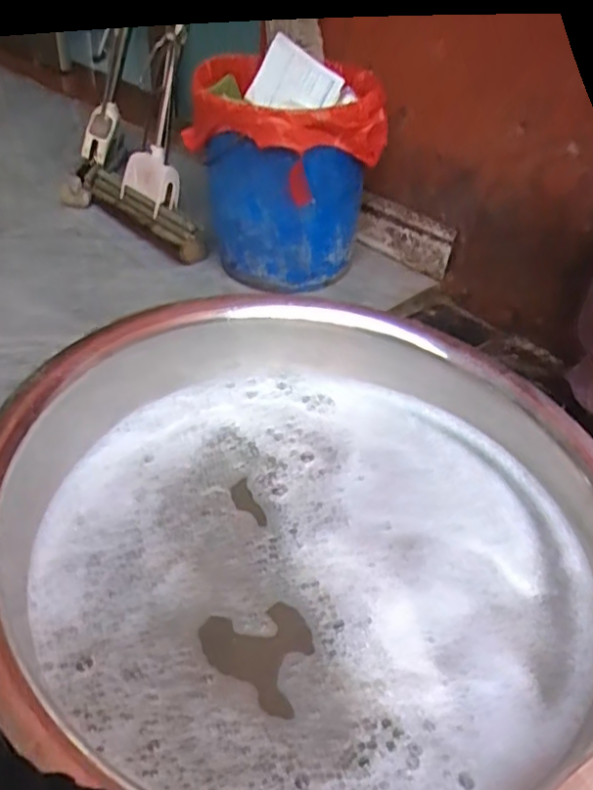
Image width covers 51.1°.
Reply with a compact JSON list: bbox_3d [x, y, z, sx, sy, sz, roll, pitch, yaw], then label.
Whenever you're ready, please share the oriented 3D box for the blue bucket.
[{"bbox_3d":[-0.031,-0.356,1.052,0.307,0.364,0.308,4,36,-1],"label":"blue bucket"}]

